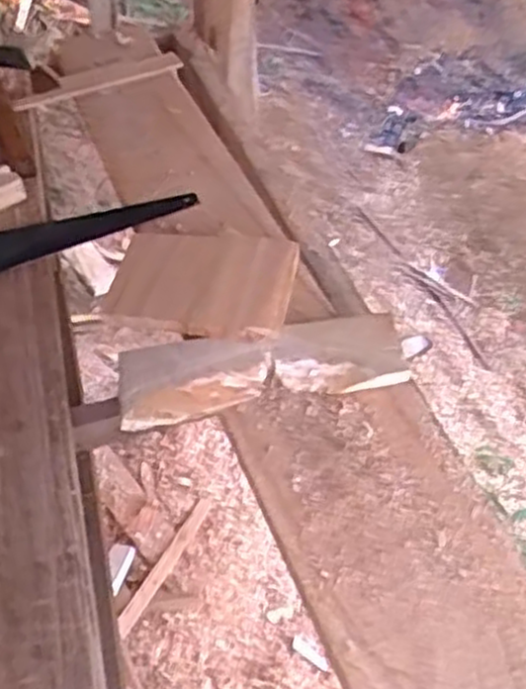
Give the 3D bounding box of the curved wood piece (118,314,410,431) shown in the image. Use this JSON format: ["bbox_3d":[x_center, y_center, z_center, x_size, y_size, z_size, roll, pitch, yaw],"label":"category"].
[{"bbox_3d":[-0.003,0.022,0.798,0.285,0.034,0.088,-8,45,-8],"label":"curved wood piece"}]

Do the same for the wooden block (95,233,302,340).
[{"bbox_3d":[-0.069,-0.071,0.864,0.200,0.030,0.154,9,45,9],"label":"wooden block"}]

